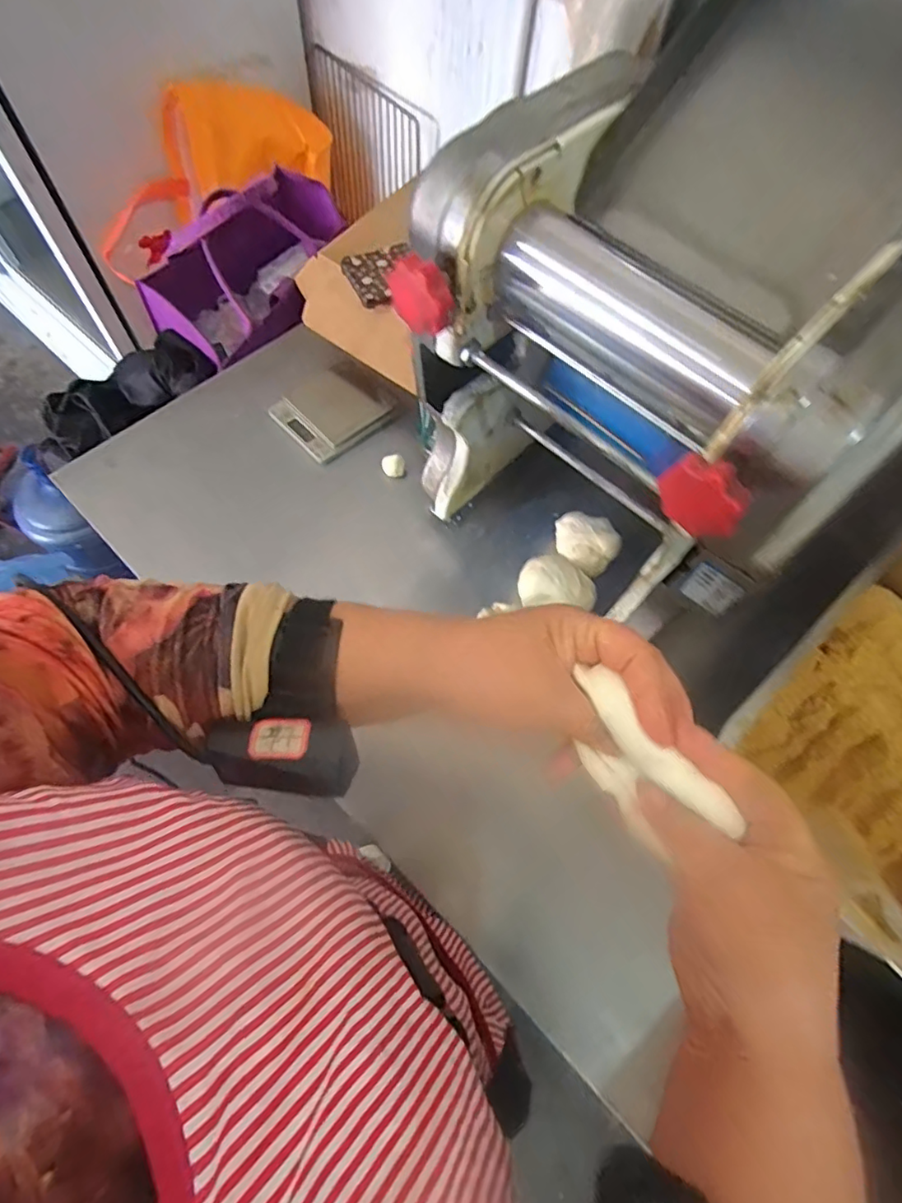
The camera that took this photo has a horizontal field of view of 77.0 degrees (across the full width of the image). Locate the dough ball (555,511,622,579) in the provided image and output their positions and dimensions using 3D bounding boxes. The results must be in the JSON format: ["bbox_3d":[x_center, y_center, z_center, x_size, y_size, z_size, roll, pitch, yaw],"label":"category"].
[{"bbox_3d":[0.142,-0.063,0.609,0.068,0.043,0.059,26,66,8],"label":"dough ball"}]

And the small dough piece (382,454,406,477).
[{"bbox_3d":[-0.067,-0.158,0.665,0.027,0.030,0.018,-2,66,-4],"label":"small dough piece"}]

